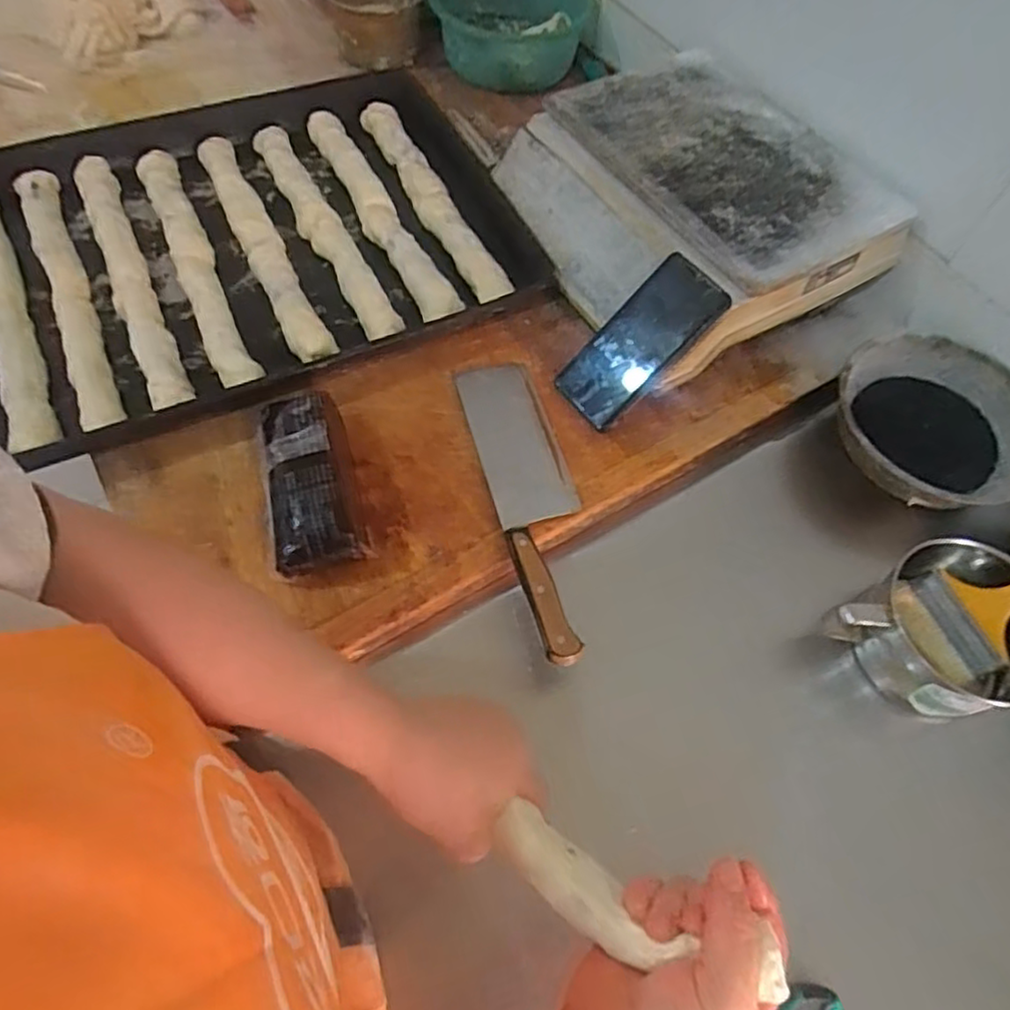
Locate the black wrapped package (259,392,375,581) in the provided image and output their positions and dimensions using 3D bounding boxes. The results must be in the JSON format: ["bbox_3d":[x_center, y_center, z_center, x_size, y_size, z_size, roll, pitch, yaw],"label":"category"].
[{"bbox_3d":[-0.156,-0.019,0.559,0.076,0.057,0.155,-14,62,-11],"label":"black wrapped package"}]

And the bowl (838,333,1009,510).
[{"bbox_3d":[0.406,-0.072,0.660,0.178,0.068,0.171,2,61,-3],"label":"bowl"}]

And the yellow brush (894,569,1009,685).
[{"bbox_3d":[0.408,0.069,0.539,0.171,0.023,0.085,-35,60,26],"label":"yellow brush"}]

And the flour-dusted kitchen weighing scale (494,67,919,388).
[{"bbox_3d":[0.183,-0.304,0.710,0.299,0.107,0.325,-28,66,-17],"label":"flour-dusted kitchen weighing scale"}]

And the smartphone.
[{"bbox_3d":[0.120,-0.146,0.622,0.160,0.016,0.067,-46,68,14],"label":"smartphone"}]

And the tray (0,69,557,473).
[{"bbox_3d":[-0.288,-0.274,0.692,0.572,0.042,0.417,-22,64,-15],"label":"tray"}]

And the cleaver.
[{"bbox_3d":[0.026,-0.013,0.588,0.074,0.020,0.295,-13,62,-11],"label":"cleaver"}]

